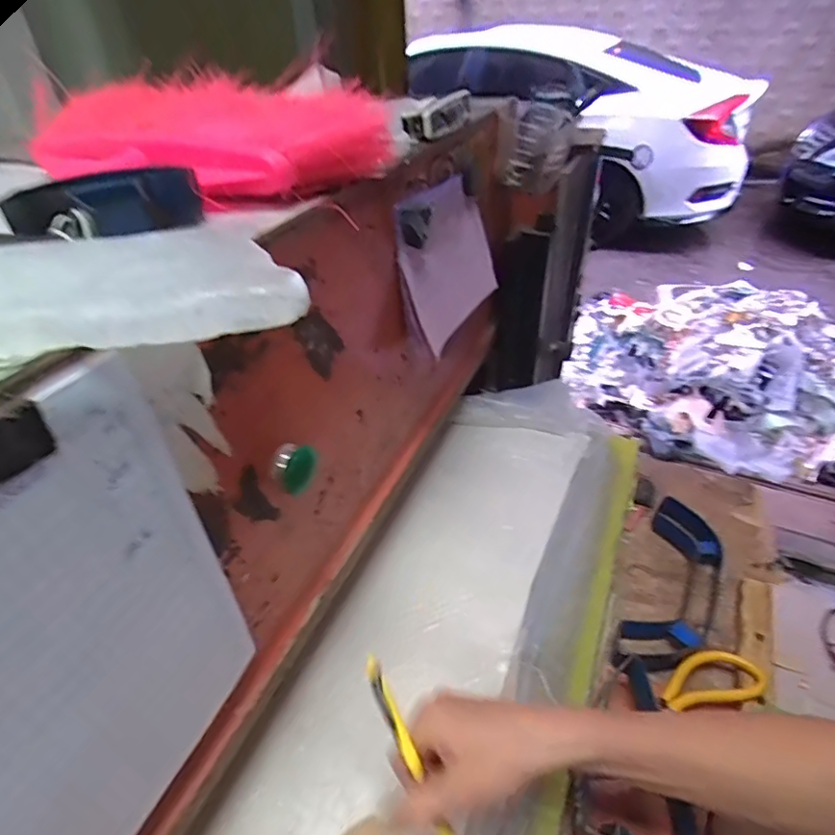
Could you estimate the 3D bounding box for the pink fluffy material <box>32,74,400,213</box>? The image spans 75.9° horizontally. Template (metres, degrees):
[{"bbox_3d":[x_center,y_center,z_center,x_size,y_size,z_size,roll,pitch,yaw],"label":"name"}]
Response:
[{"bbox_3d":[-0.188,-0.244,0.451,0.318,0.059,0.141,19,43,25],"label":"pink fluffy material"}]

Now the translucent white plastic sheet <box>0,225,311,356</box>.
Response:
[{"bbox_3d":[-0.163,-0.068,0.263,0.207,0.023,0.104,-6,40,-8],"label":"translucent white plastic sheet"}]

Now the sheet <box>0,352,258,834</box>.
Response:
[{"bbox_3d":[-0.170,0.129,0.267,0.008,0.265,0.189,11,40,21],"label":"sheet"}]

